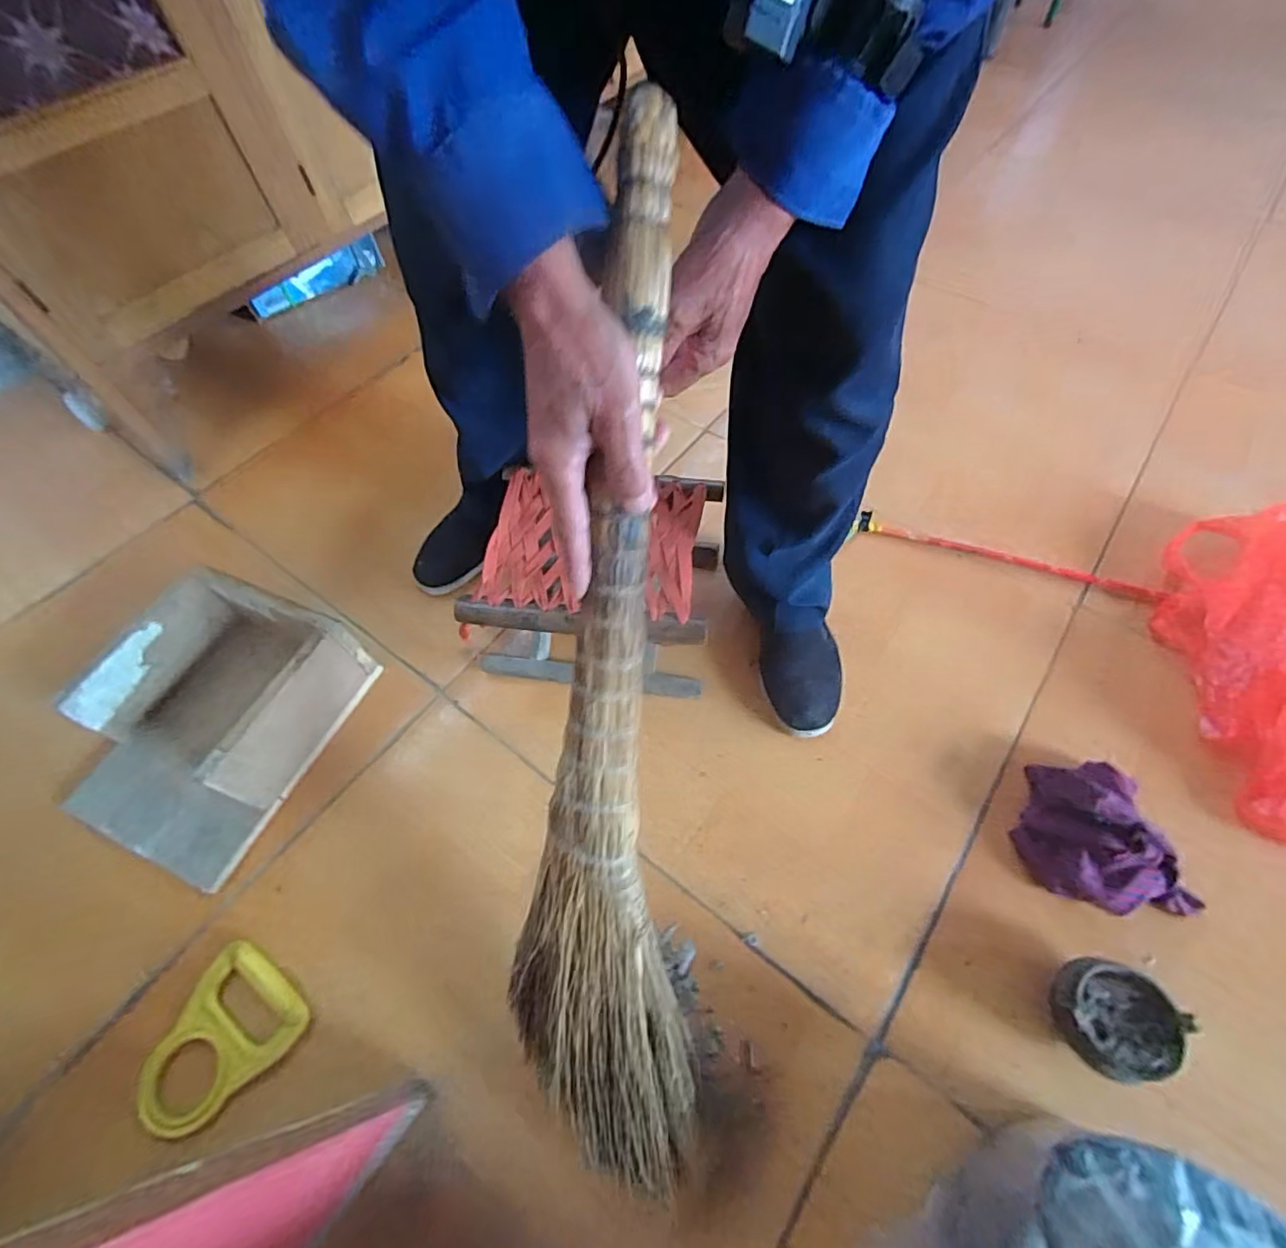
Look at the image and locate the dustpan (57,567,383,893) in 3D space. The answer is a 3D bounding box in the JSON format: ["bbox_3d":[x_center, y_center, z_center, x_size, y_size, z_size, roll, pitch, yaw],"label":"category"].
[{"bbox_3d":[-0.510,0.113,0.688,0.242,0.135,0.300,17,62,14],"label":"dustpan"}]

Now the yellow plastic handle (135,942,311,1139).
[{"bbox_3d":[-0.414,0.395,0.565,0.116,0.019,0.144,39,67,23],"label":"yellow plastic handle"}]

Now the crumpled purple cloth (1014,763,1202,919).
[{"bbox_3d":[0.466,0.216,0.605,0.125,0.075,0.154,-5,58,0],"label":"crumpled purple cloth"}]

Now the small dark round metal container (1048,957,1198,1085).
[{"bbox_3d":[0.419,0.351,0.525,0.084,0.062,0.088,-1,58,2],"label":"small dark round metal container"}]

